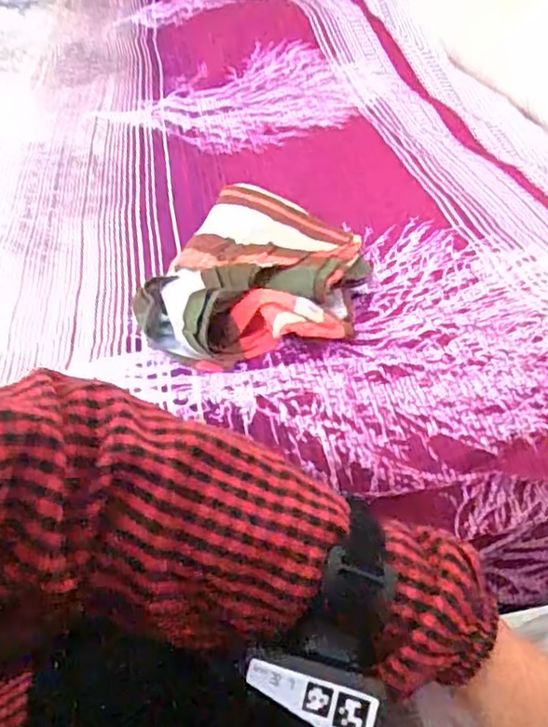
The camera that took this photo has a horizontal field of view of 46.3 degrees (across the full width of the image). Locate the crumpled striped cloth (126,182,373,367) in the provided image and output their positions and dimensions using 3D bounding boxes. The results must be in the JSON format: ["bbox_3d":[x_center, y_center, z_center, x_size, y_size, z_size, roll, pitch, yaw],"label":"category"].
[{"bbox_3d":[-0.008,-0.080,0.522,0.162,0.047,0.226,13,42,17],"label":"crumpled striped cloth"}]

